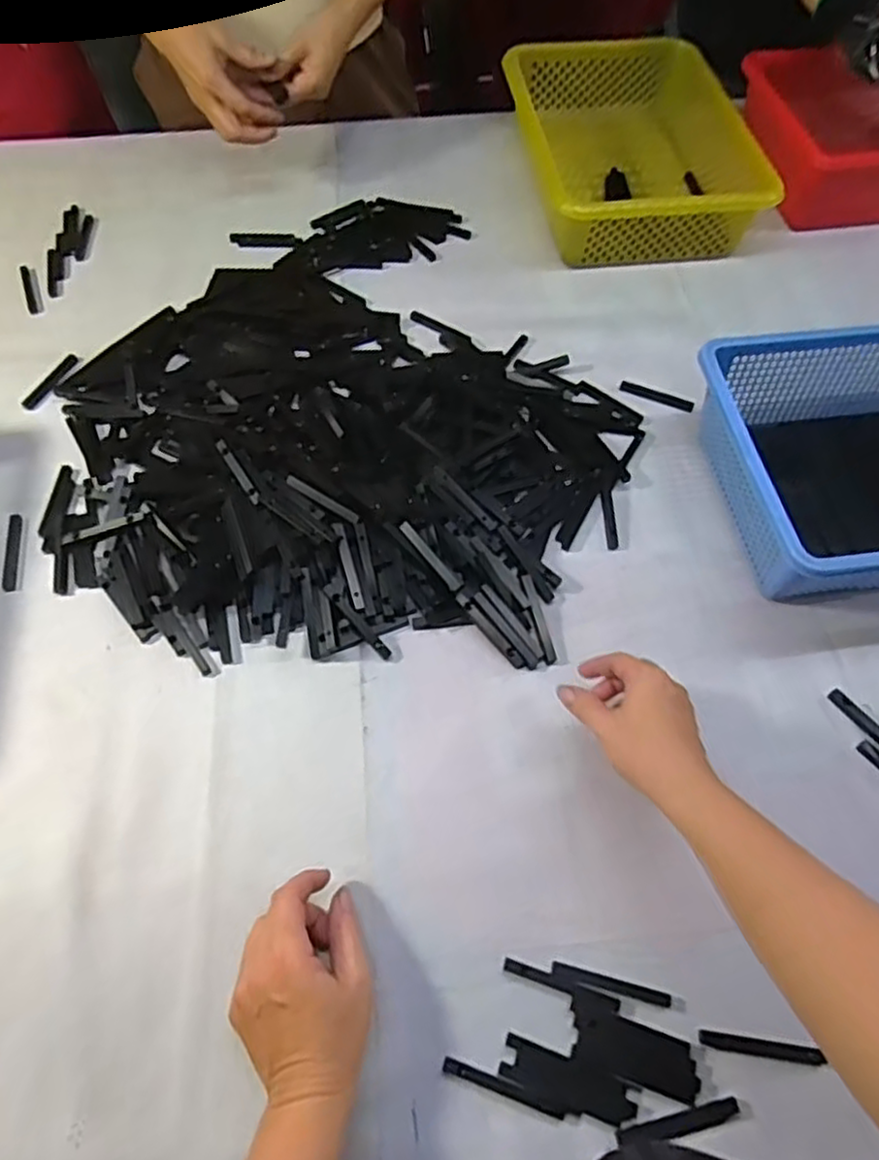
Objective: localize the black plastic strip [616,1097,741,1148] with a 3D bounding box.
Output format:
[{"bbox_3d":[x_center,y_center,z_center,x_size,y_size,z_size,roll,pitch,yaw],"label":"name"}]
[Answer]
[{"bbox_3d":[0.142,0.324,0.416,0.075,0.004,0.011,-12,61,-8],"label":"black plastic strip"}]

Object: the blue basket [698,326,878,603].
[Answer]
[{"bbox_3d":[0.382,-0.097,0.599,0.288,0.102,0.237,-8,60,-6],"label":"blue basket"}]

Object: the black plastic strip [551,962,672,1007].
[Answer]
[{"bbox_3d":[0.110,0.261,0.450,0.075,0.004,0.010,13,60,6],"label":"black plastic strip"}]

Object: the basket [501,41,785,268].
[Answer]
[{"bbox_3d":[0.231,-0.525,0.857,0.278,0.082,0.355,-7,60,-5],"label":"basket"}]

